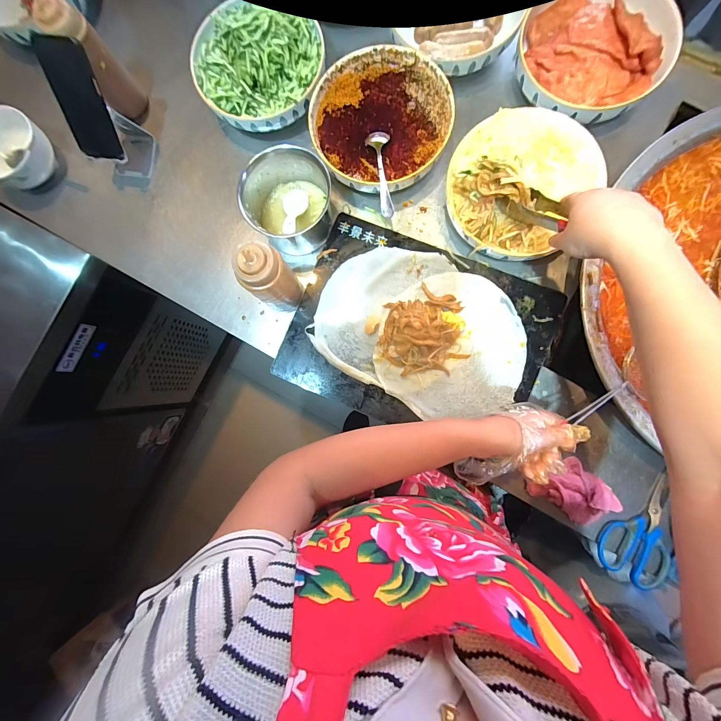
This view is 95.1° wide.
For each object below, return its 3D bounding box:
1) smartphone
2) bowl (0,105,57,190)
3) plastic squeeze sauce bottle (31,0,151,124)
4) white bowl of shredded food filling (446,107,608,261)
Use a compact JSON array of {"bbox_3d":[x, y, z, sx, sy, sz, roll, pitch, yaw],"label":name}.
[{"bbox_3d":[-0.430,-0.394,0.509,0.067,0.150,0.013,1,46,-2],"label":"smartphone"},{"bbox_3d":[-0.624,-0.373,0.604,0.115,0.082,0.126,-1,85,7],"label":"bowl"},{"bbox_3d":[-0.424,-0.478,0.548,0.066,0.176,0.080,-40,82,2],"label":"plastic squeeze sauce bottle"},{"bbox_3d":[0.236,-0.273,0.494,0.200,0.090,0.228,30,89,8],"label":"white bowl of shredded food filling"}]

